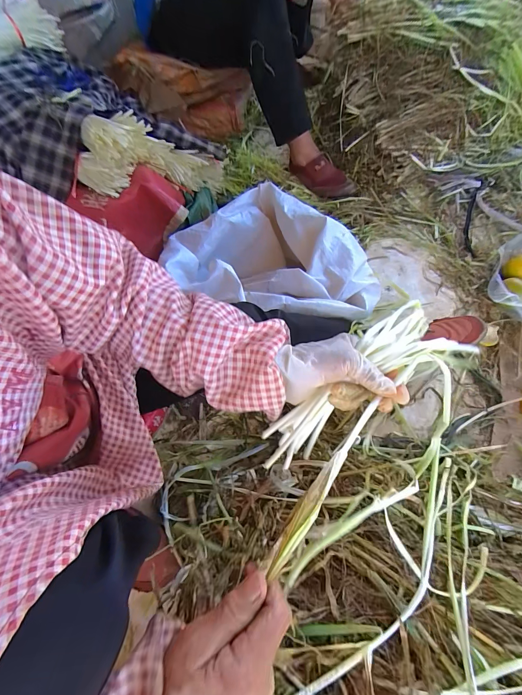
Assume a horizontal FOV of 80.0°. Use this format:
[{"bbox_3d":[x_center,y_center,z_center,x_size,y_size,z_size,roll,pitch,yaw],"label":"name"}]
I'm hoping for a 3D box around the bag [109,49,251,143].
[{"bbox_3d":[-0.223,-0.768,0.947,0.401,0.197,0.172,-4,62,-26],"label":"bag"}]

